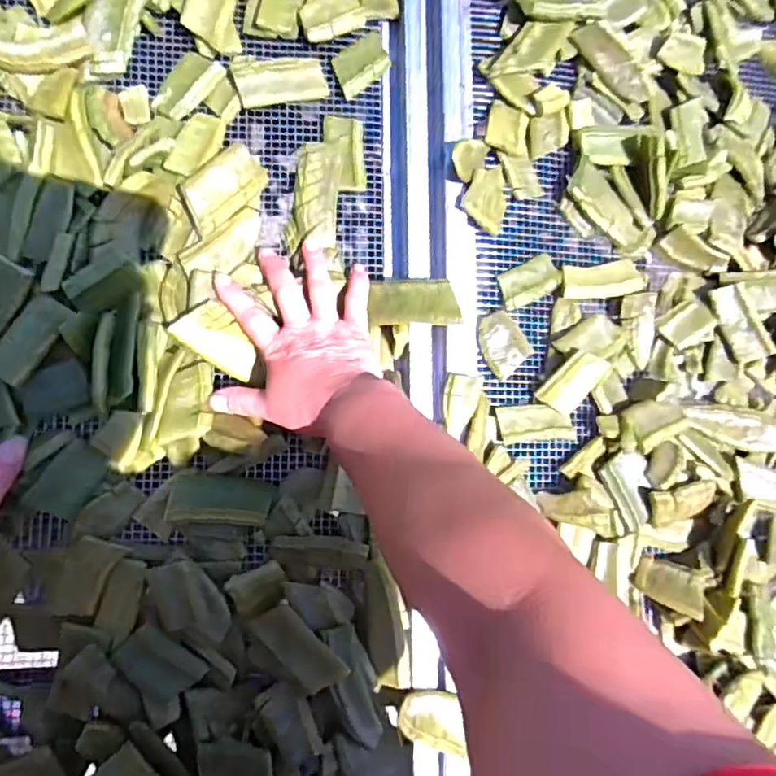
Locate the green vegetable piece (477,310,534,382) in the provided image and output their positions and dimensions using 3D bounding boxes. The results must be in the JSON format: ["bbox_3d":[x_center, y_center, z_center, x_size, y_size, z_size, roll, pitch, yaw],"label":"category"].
[{"bbox_3d":[0.092,-0.036,0.475,0.036,0.009,0.049,-37,94,-9],"label":"green vegetable piece"}]

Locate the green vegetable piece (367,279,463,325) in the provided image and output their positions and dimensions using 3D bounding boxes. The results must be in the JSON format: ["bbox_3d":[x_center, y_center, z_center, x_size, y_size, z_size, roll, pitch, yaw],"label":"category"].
[{"bbox_3d":[0.021,-0.064,0.444,0.066,0.009,0.035,3,83,18],"label":"green vegetable piece"}]

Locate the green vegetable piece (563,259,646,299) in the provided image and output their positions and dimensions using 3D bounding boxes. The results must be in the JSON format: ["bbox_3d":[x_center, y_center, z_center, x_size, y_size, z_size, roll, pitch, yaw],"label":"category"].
[{"bbox_3d":[0.177,-0.089,0.496,0.068,0.016,0.029,-7,90,-10],"label":"green vegetable piece"}]

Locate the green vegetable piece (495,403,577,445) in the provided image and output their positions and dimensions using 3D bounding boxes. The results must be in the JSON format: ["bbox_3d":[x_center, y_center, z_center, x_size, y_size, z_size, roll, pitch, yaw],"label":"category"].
[{"bbox_3d":[0.121,0.028,0.479,0.067,0.010,0.030,-2,89,-10],"label":"green vegetable piece"}]

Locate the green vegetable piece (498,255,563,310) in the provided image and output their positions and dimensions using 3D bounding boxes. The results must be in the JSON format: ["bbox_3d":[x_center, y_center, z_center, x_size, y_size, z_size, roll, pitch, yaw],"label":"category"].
[{"bbox_3d":[0.115,-0.088,0.490,0.053,0.008,0.029,-29,93,-9],"label":"green vegetable piece"}]

